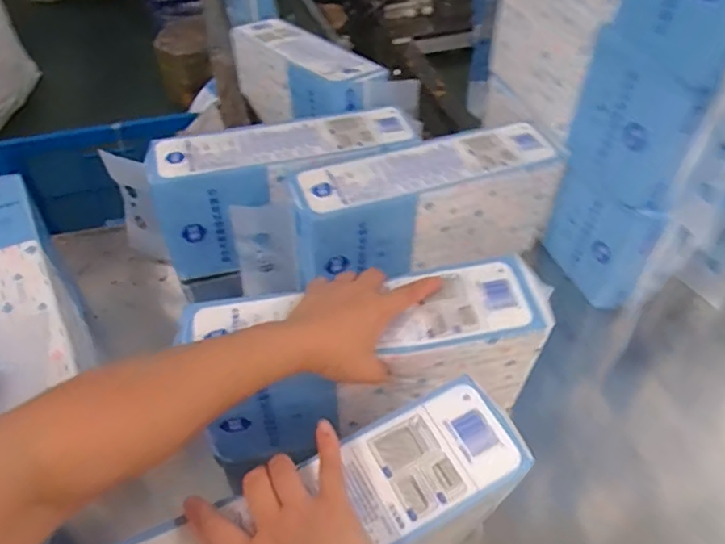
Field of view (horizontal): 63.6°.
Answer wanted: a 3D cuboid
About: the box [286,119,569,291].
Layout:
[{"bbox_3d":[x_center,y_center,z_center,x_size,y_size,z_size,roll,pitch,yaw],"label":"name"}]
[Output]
[{"bbox_3d":[0.075,-0.078,0.713,0.325,0.130,0.099,-18,50,-16],"label":"box"}]

